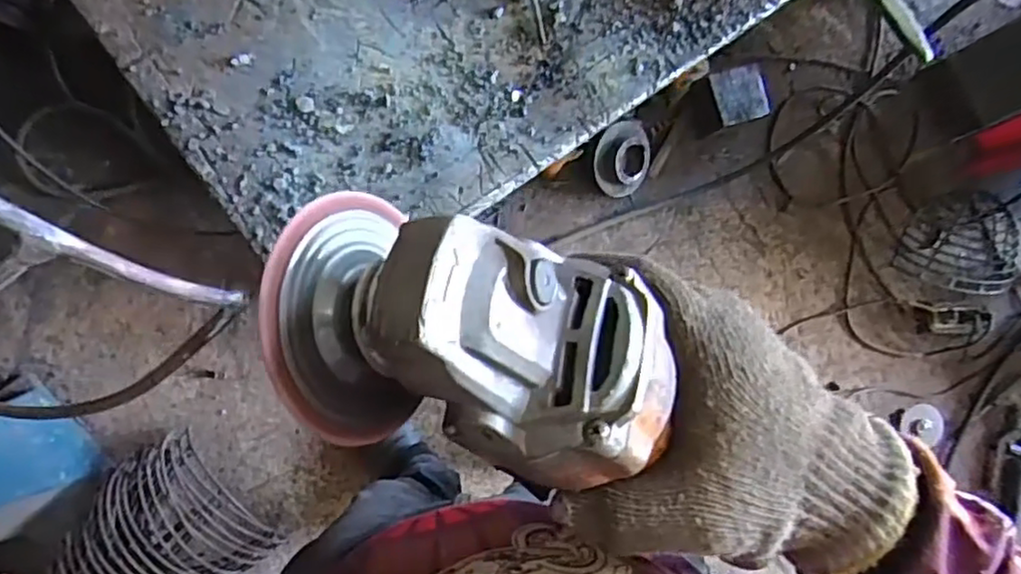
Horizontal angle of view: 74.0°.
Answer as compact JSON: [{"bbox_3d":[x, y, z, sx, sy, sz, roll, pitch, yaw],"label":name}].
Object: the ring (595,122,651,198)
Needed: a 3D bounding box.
[{"bbox_3d":[0.203,-0.232,1.234,0.140,0.024,0.122,33,102,-37],"label":"ring"}]

